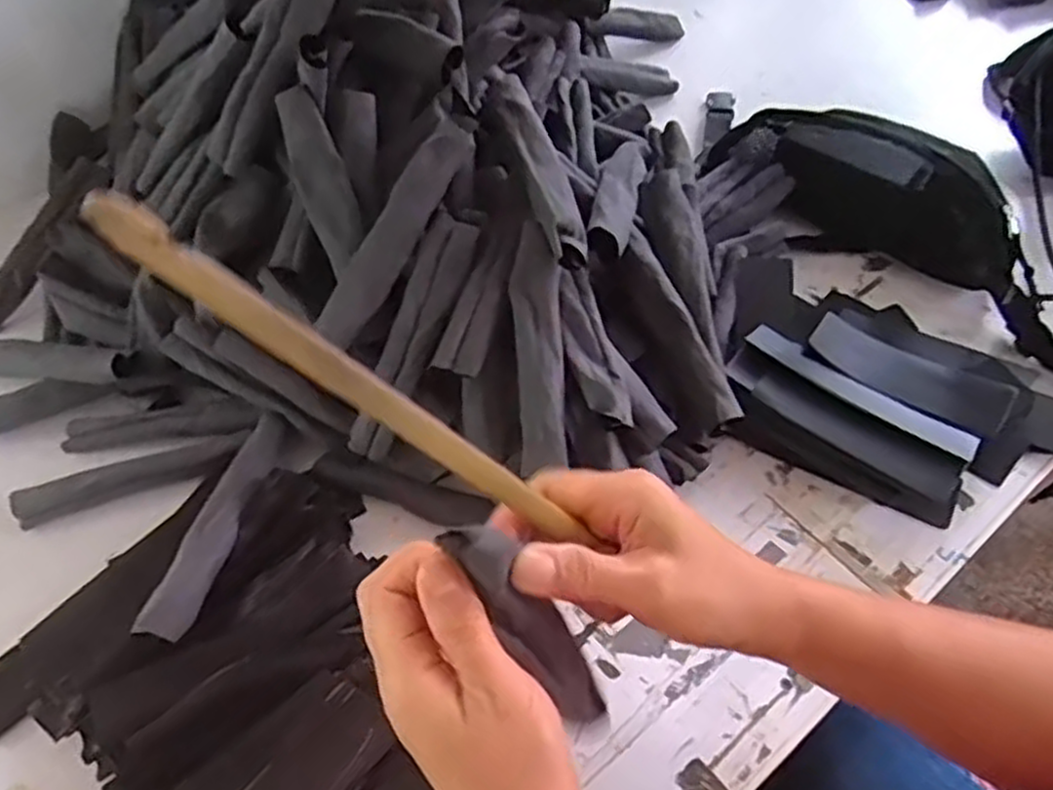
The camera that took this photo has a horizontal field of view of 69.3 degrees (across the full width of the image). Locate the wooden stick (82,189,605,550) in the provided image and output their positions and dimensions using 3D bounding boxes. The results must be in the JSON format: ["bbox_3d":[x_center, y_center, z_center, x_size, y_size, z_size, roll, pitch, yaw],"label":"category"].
[{"bbox_3d":[-0.056,0.000,0.281,0.014,0.214,0.010,-20,43,40],"label":"wooden stick"}]

